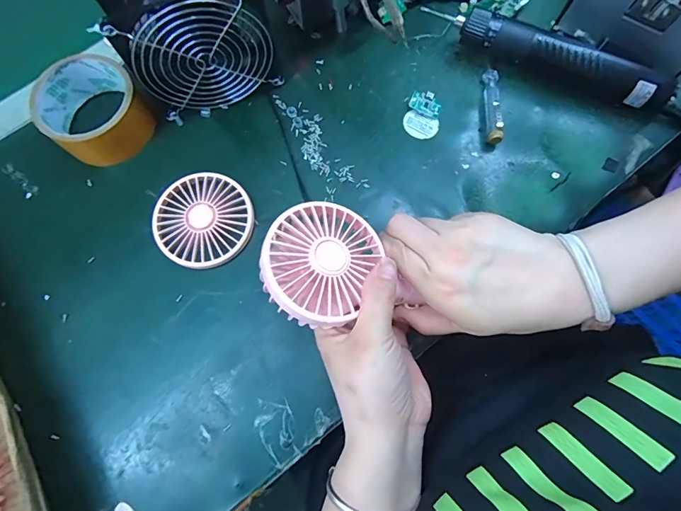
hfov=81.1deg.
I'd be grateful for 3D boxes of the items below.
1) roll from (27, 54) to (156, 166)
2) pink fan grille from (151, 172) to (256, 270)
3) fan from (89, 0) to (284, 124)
[{"bbox_3d":[-0.226,-0.132,0.368,0.084,0.044,0.084,0,76,1],"label":"roll"},{"bbox_3d":[-0.123,-0.032,0.360,0.086,0.013,0.085,0,76,1],"label":"pink fan grille"},{"bbox_3d":[-0.120,-0.182,0.344,0.119,0.122,0.049,-18,77,-4],"label":"fan"}]

